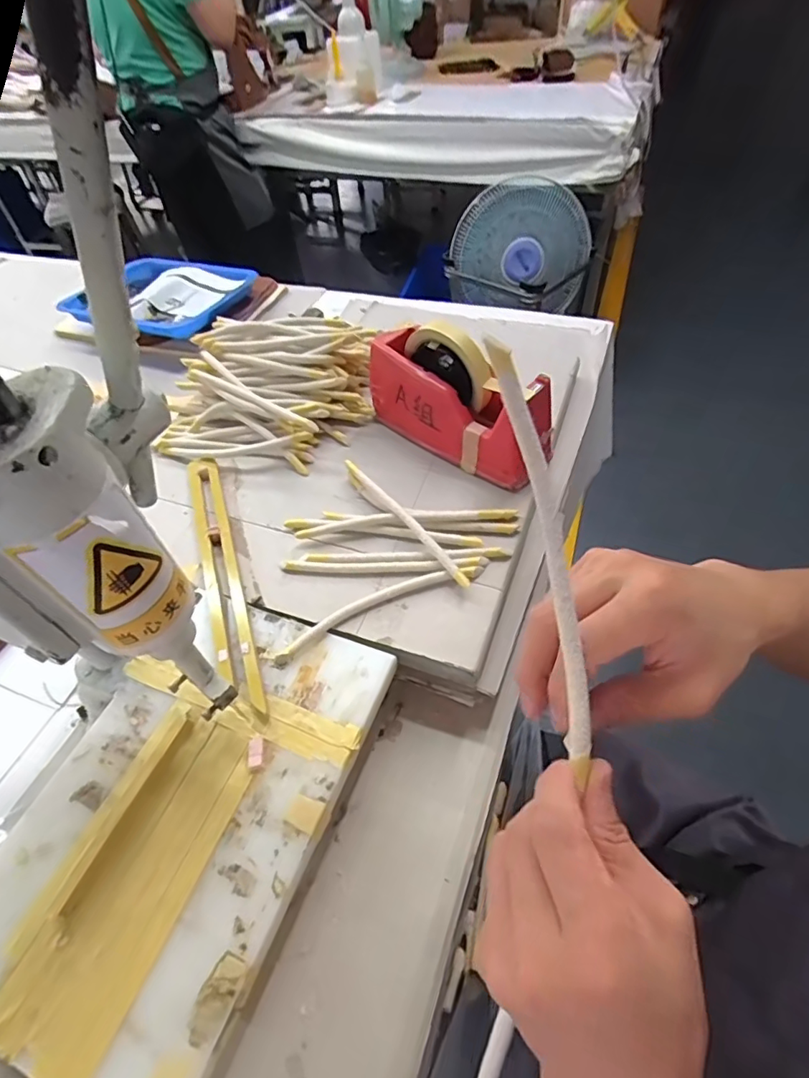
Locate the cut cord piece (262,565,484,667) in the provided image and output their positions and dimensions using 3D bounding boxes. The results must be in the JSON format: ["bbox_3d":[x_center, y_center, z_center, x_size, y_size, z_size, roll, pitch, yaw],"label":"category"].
[{"bbox_3d":[-0.025,0.057,0.448,0.194,0.013,0.025,-22,52,-13],"label":"cut cord piece"}]

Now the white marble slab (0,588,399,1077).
[{"bbox_3d":[-0.155,0.179,0.369,0.198,0.012,0.296,16,54,17],"label":"white marble slab"}]

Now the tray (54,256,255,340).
[{"bbox_3d":[-0.414,-0.412,0.891,0.261,0.040,0.224,19,55,20],"label":"tray"}]

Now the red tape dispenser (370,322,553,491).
[{"bbox_3d":[0.051,-0.149,0.538,0.204,0.118,0.069,30,59,26],"label":"red tape dispenser"}]

